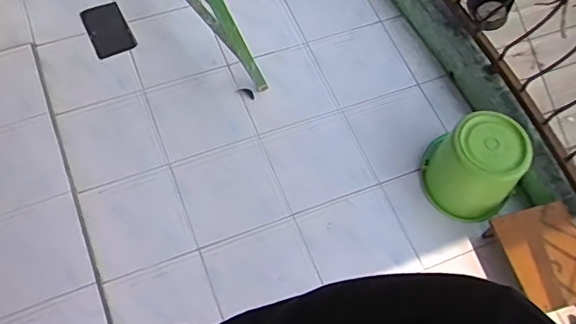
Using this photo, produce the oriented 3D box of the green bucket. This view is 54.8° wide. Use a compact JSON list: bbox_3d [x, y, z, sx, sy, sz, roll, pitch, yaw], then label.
[{"bbox_3d":[0.501,0.007,1.508,0.235,0.279,0.189,30,66,12],"label":"green bucket"}]

